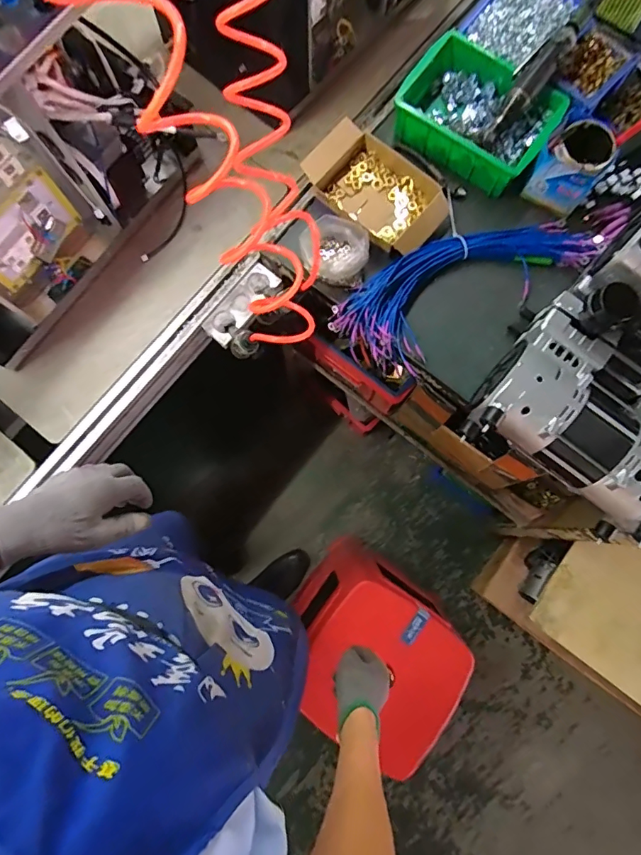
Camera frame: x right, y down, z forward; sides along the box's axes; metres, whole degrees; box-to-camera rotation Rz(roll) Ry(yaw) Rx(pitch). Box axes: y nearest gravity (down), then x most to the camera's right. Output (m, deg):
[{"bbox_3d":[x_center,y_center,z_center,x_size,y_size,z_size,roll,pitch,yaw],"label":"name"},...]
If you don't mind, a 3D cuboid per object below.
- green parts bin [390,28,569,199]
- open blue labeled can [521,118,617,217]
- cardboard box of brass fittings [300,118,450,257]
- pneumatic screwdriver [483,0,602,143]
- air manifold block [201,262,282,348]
[{"bbox_3d":[0.277,-0.549,0.830,0.254,0.090,0.200,33,82,7],"label":"green parts bin"},{"bbox_3d":[0.414,-0.436,0.765,0.098,0.100,0.109,36,82,7],"label":"open blue labeled can"},{"bbox_3d":[0.103,-0.412,0.809,0.158,0.059,0.240,-41,81,-6],"label":"cardboard box of brass fittings"},{"bbox_3d":[0.365,-0.591,0.761,0.038,0.032,0.278,39,96,8],"label":"pneumatic screwdriver"},{"bbox_3d":[-0.135,-0.214,0.807,0.052,0.017,0.153,40,83,8],"label":"air manifold block"}]

